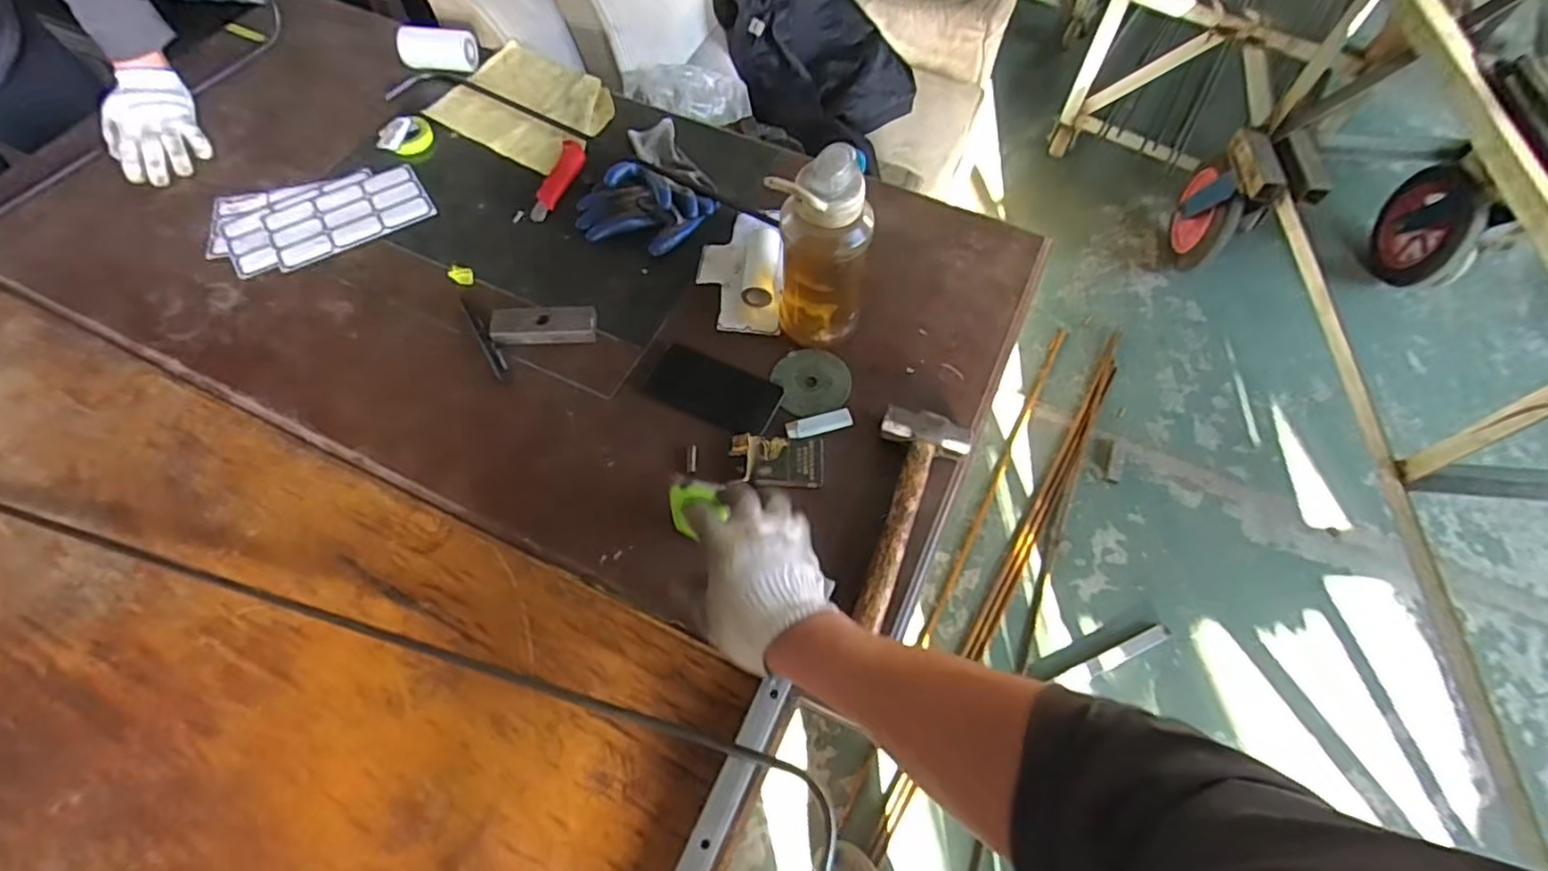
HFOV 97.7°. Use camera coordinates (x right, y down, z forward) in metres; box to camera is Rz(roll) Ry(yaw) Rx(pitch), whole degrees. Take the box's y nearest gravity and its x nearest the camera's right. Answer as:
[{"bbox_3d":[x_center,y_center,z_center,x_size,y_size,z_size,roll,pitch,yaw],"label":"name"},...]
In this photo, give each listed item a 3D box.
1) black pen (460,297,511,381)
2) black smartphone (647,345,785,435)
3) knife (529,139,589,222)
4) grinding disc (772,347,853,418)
[{"bbox_3d":[-0.356,-0.121,0.827,0.017,0.017,0.139,-29,67,-16],"label":"black pen"},{"bbox_3d":[-0.071,-0.053,0.799,0.153,0.012,0.083,25,64,11],"label":"black smartphone"},{"bbox_3d":[-0.306,-0.365,0.964,0.046,0.013,0.154,14,63,6],"label":"knife"},{"bbox_3d":[0.046,-0.067,0.805,0.087,0.006,0.089,-1,63,2],"label":"grinding disc"}]

